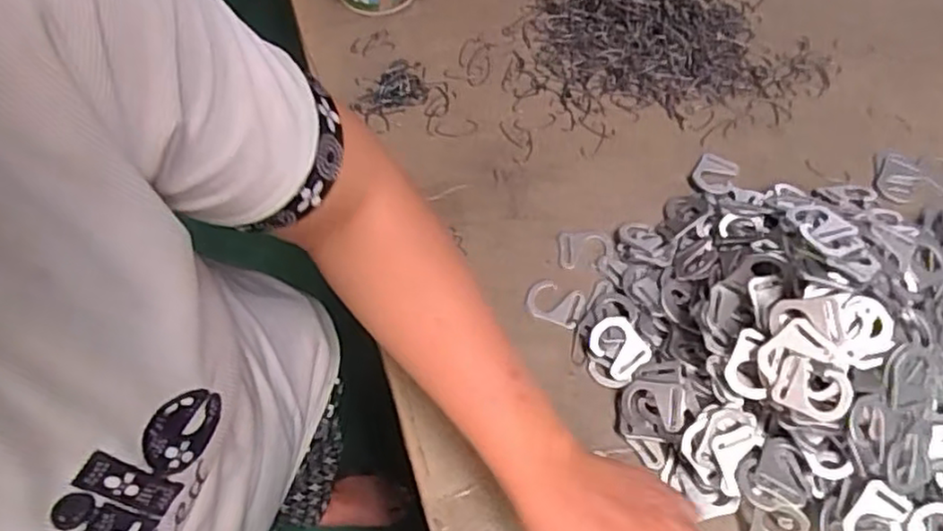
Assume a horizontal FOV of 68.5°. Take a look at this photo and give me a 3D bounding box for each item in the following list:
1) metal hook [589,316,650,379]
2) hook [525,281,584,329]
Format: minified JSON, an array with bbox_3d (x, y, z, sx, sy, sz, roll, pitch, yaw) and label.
[{"bbox_3d":[0.110,0.061,0.522,0.035,0.004,0.043,-37,81,-2],"label":"metal hook"},{"bbox_3d":[0.066,0.029,0.555,0.043,0.005,0.032,21,66,9],"label":"hook"}]

